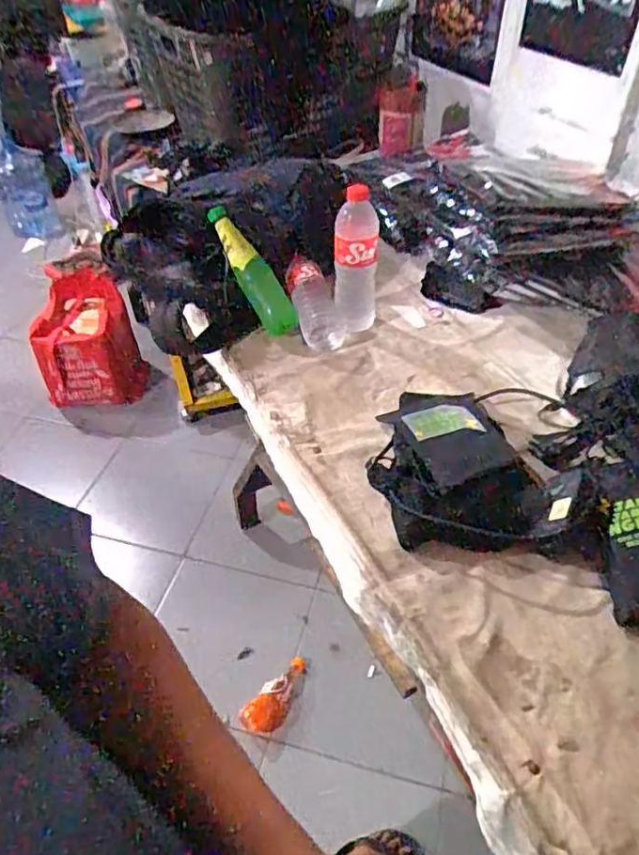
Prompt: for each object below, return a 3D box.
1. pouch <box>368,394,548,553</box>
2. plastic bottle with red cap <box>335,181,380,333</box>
[{"bbox_3d":[0.148,0.028,0.710,0.174,0.048,0.265,-6,45,-5],"label":"pouch"},{"bbox_3d":[0.056,-0.259,0.902,0.065,0.202,0.079,0,45,1],"label":"plastic bottle with red cap"}]

